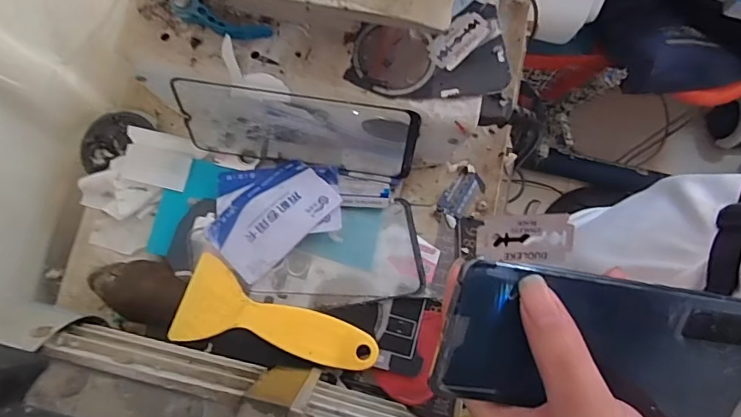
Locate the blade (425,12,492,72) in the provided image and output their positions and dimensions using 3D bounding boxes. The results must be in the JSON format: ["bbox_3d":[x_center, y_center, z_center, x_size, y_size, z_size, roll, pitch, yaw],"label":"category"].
[{"bbox_3d":[0.056,-0.107,0.307,0.041,0.004,0.021,-42,84,-3],"label":"blade"}]

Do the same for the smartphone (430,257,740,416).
[{"bbox_3d":[0.111,0.065,0.228,0.157,0.009,0.069,10,107,-8],"label":"smartphone"}]

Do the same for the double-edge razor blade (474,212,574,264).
[{"bbox_3d":[0.067,0.012,0.207,0.041,0.004,0.022,5,101,-4],"label":"double-edge razor blade"}]

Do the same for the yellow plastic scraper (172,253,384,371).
[{"bbox_3d":[-0.061,0.078,0.321,0.132,0.012,0.052,19,79,3],"label":"yellow plastic scraper"}]

